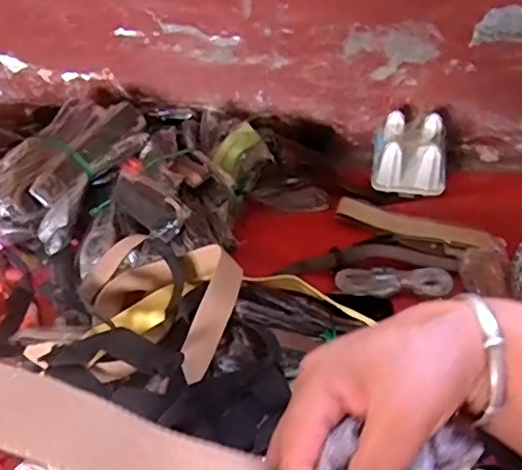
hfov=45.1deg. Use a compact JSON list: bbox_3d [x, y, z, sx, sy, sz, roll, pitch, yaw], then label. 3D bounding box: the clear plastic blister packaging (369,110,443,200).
[{"bbox_3d":[0.255,-0.140,1.075,0.129,0.107,0.098,9,51,11],"label":"clear plastic blister packaging"}]

